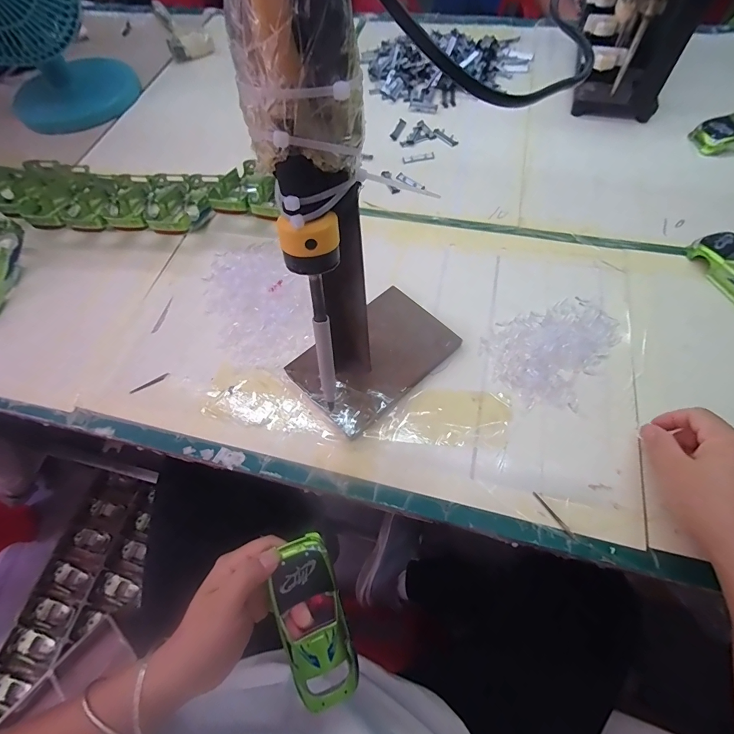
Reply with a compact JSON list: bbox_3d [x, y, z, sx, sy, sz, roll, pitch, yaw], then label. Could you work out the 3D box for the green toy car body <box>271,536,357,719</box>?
[{"bbox_3d":[-0.041,0.204,0.295,0.047,0.028,0.130,-14,88,-4],"label":"green toy car body"}]

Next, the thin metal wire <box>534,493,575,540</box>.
[{"bbox_3d":[0.151,0.119,0.304,0.004,0.004,0.043,-32,65,-13],"label":"thin metal wire"}]

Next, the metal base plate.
[{"bbox_3d":[0.009,-0.010,0.368,0.146,0.006,0.093,-40,78,-17],"label":"metal base plate"}]

